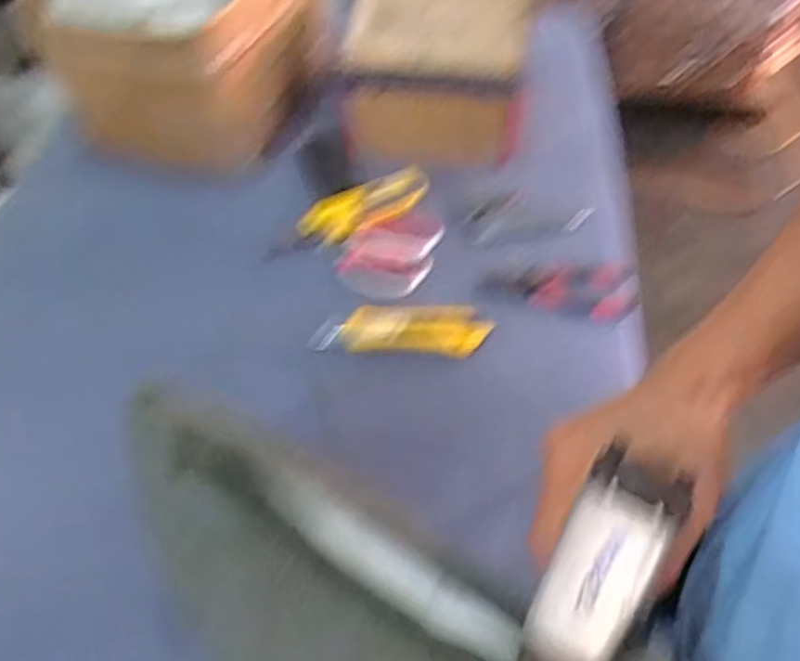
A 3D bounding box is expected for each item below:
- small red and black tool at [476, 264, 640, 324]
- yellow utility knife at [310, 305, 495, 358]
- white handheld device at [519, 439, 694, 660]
[{"bbox_3d":[0.167,-0.048,0.731,0.157,0.014,0.068,5,52,8],"label":"small red and black tool"},{"bbox_3d":[0.001,-0.003,0.695,0.174,0.014,0.052,1,52,5],"label":"yellow utility knife"},{"bbox_3d":[0.086,0.113,0.304,0.039,0.109,0.030,26,13,23],"label":"white handheld device"}]

